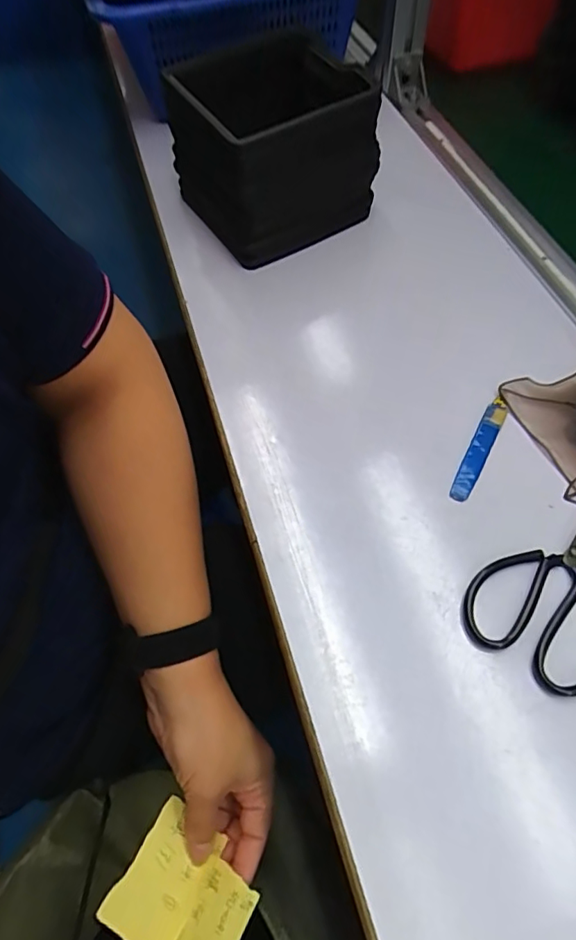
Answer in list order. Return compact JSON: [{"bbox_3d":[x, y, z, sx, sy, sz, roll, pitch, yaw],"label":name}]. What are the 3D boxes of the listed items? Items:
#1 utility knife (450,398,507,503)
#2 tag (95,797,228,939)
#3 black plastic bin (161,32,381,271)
[{"bbox_3d":[0.136,-0.017,0.365,0.015,0.009,0.091,25,64,17],"label":"utility knife"},{"bbox_3d":[-0.081,0.266,0.337,0.049,0.015,0.071,27,65,17],"label":"tag"},{"bbox_3d":[-0.017,-0.297,0.472,0.152,0.102,0.178,-28,62,-13],"label":"black plastic bin"}]

